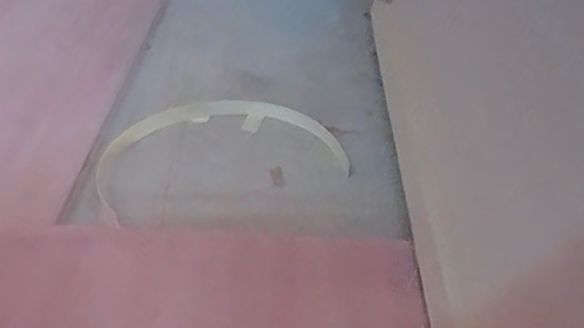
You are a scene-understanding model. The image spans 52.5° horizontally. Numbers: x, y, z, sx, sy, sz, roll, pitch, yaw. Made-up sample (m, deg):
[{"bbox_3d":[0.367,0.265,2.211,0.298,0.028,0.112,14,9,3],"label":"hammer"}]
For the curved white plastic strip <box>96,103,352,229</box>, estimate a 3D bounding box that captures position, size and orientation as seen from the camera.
[{"bbox_3d":[-0.096,-0.026,0.705,0.266,0.019,0.202,-14,42,-20],"label":"curved white plastic strip"}]

